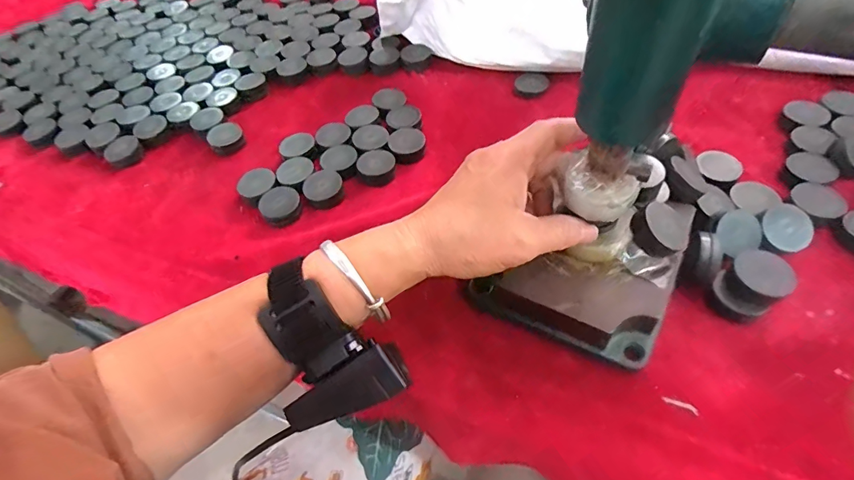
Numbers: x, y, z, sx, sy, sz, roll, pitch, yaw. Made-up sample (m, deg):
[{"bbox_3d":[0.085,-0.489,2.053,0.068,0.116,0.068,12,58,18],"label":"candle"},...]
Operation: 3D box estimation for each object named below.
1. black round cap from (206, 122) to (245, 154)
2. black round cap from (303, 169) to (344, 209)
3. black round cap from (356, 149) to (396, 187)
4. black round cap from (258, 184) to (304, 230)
[{"bbox_3d":[-0.195,-0.099,0.428,0.034,0.012,0.029,36,65,27],"label":"black round cap"},{"bbox_3d":[-0.087,-0.042,0.376,0.032,0.013,0.031,-3,54,4],"label":"black round cap"},{"bbox_3d":[-0.044,-0.064,0.387,0.032,0.015,0.031,-3,54,4],"label":"black round cap"},{"bbox_3d":[-0.123,-0.029,0.370,0.032,0.009,0.033,-3,54,4],"label":"black round cap"}]

